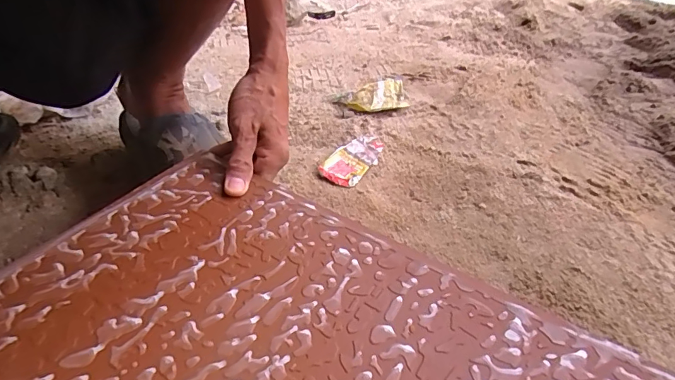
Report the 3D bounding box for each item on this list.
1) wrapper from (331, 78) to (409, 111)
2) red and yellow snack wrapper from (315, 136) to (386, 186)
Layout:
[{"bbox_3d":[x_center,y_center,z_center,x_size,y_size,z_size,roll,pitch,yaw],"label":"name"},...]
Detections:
[{"bbox_3d":[0.073,-0.155,0.726,0.137,0.018,0.093,-25,46,-29],"label":"wrapper"},{"bbox_3d":[0.024,-0.044,0.593,0.055,0.011,0.113,24,44,25],"label":"red and yellow snack wrapper"}]

